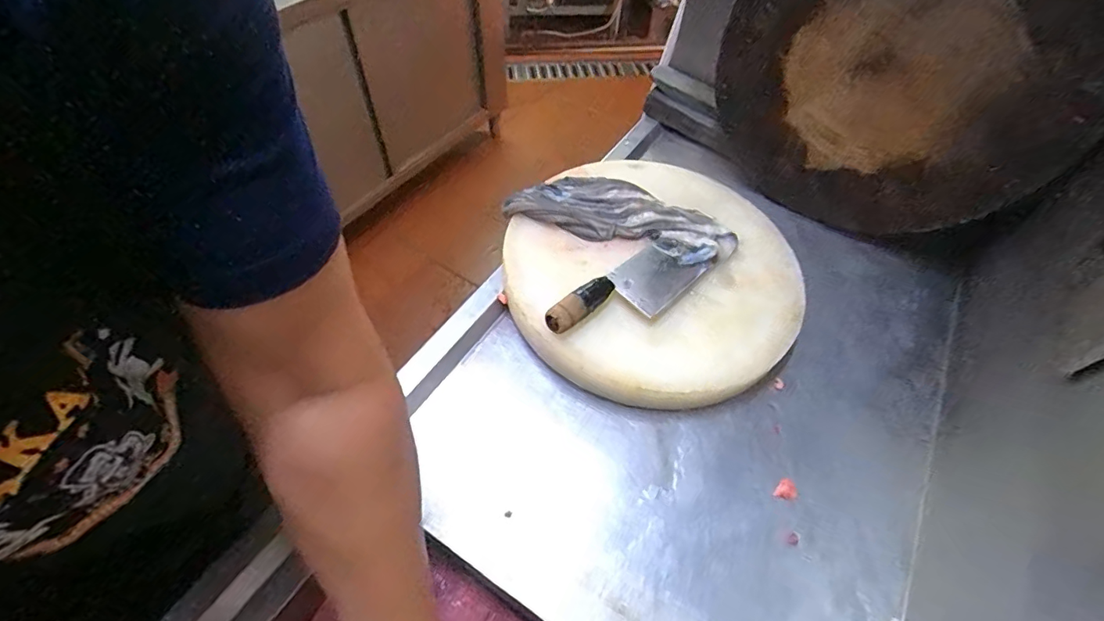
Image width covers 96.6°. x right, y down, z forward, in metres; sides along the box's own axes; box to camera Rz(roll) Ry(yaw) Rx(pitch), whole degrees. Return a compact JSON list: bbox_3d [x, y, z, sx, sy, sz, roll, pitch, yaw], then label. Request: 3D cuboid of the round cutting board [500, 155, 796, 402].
[{"bbox_3d":[0.132,-0.049,0.657,0.361,0.070,0.367,1,53,-1],"label":"round cutting board"}]

